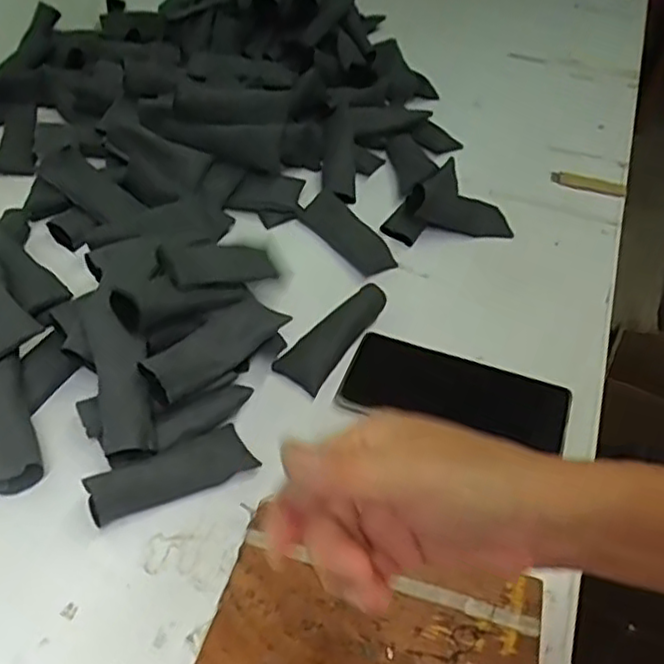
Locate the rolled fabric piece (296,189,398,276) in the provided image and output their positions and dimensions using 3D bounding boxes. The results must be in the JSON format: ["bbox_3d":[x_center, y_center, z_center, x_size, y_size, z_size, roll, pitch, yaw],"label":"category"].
[{"bbox_3d":[0.014,-0.092,0.615,0.032,0.025,0.105,-32,56,-28],"label":"rolled fabric piece"}]

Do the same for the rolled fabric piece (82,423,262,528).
[{"bbox_3d":[-0.104,0.091,0.437,0.103,0.015,0.035,-21,51,-21],"label":"rolled fabric piece"}]

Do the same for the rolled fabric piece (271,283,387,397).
[{"bbox_3d":[0.004,0.002,0.524,0.039,0.013,0.102,33,67,25],"label":"rolled fabric piece"}]

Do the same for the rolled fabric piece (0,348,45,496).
[{"bbox_3d":[-0.221,0.058,0.450,0.038,0.028,0.103,-18,50,-18],"label":"rolled fabric piece"}]

